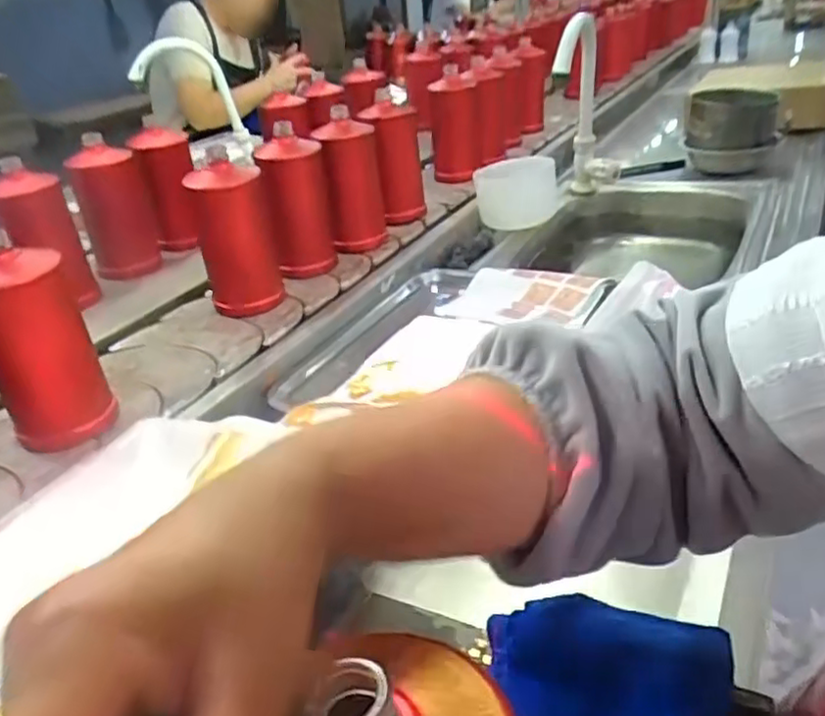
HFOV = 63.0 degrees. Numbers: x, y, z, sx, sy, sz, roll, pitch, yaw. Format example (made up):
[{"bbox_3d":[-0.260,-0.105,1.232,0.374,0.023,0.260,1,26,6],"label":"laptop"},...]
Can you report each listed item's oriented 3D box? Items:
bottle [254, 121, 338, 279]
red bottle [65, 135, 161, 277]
[{"bbox_3d":[-0.147,-0.195,0.867,0.080,0.184,0.098,-11,30,-8],"label":"bottle"},{"bbox_3d":[-0.411,-0.206,0.931,0.091,0.177,0.098,-19,32,-21],"label":"red bottle"}]

